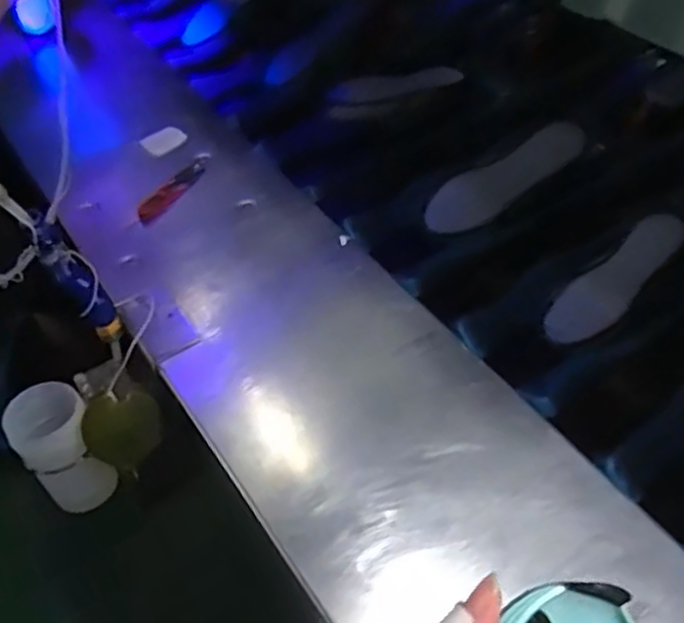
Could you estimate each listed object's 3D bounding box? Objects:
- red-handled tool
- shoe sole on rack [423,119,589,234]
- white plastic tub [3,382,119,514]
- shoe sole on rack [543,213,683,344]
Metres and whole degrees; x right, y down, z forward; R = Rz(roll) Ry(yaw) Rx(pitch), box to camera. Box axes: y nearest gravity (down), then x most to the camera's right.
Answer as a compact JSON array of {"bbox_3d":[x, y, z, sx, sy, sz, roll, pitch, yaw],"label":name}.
[{"bbox_3d":[-0.183,-0.139,0.789,0.027,0.010,0.136,18,49,15],"label":"red-handled tool"},{"bbox_3d":[0.183,-0.148,0.804,0.195,0.015,0.058,-32,81,3],"label":"shoe sole on rack"},{"bbox_3d":[-0.272,0.132,0.693,0.069,0.118,0.082,-28,53,-20],"label":"white plastic tub"},{"bbox_3d":[0.266,-0.030,0.692,0.163,0.017,0.050,-44,56,2],"label":"shoe sole on rack"}]

